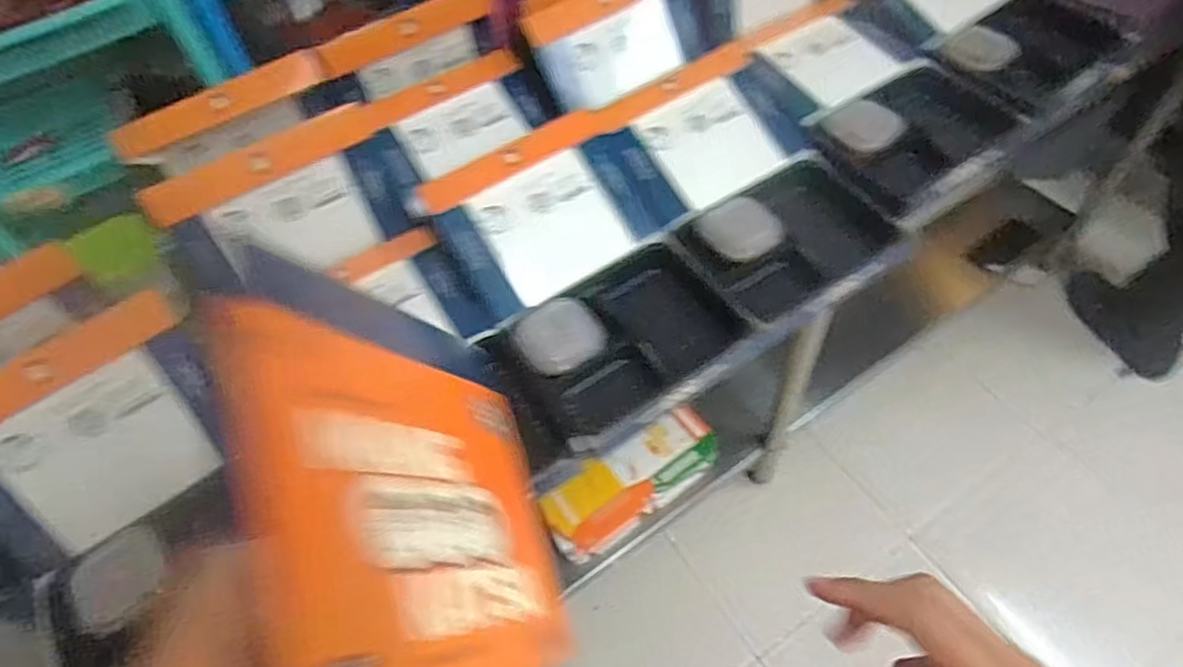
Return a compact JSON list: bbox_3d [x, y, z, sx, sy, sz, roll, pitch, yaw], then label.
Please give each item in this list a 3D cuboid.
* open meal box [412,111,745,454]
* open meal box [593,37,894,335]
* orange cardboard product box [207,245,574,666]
[{"bbox_3d":[-0.019,-0.062,0.720,0.248,0.116,0.307,-32,59,-16],"label":"open meal box"},{"bbox_3d":[0.176,-0.177,0.779,0.228,0.098,0.315,-26,58,-13],"label":"open meal box"},{"bbox_3d":[-0.081,0.073,0.338,0.010,0.227,0.198,-25,68,16],"label":"orange cardboard product box"}]

